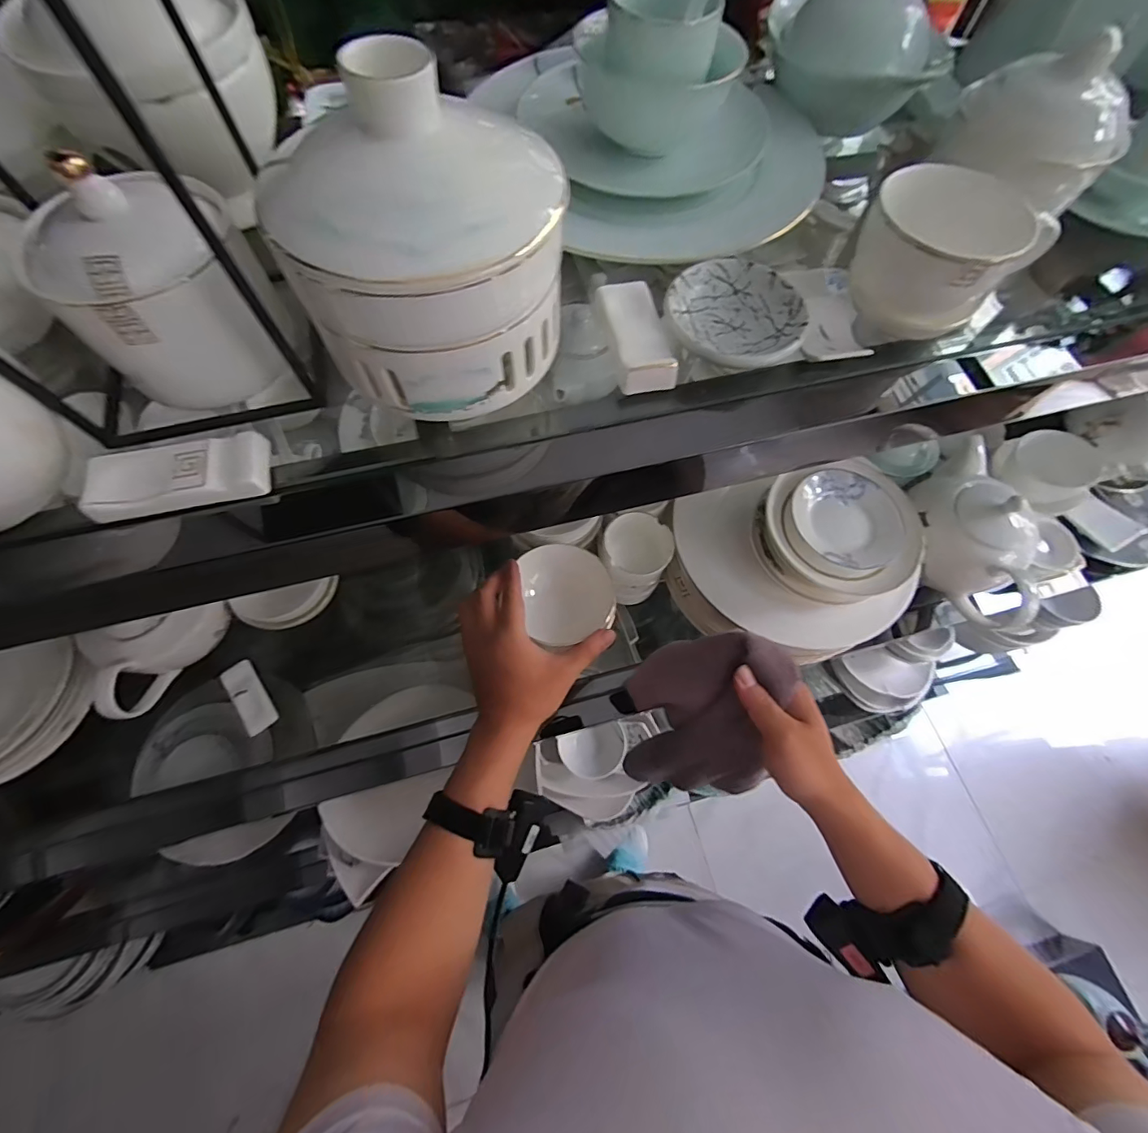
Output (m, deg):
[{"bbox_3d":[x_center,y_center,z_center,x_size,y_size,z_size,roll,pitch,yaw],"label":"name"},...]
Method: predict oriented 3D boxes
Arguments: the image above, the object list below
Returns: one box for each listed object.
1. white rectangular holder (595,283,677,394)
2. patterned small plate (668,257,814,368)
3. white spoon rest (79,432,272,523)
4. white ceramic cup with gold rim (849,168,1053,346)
[{"bbox_3d":[0.036,-0.141,0.297,0.034,0.017,0.074,-11,68,-7],"label":"white rectangular holder"},{"bbox_3d":[0.098,-0.157,0.301,0.078,0.016,0.075,1,67,-2],"label":"patterned small plate"},{"bbox_3d":[-0.207,-0.049,0.256,0.084,0.015,0.035,-10,68,-6],"label":"white spoon rest"},{"bbox_3d":[0.212,-0.183,0.288,0.083,0.064,0.082,-38,73,-16],"label":"white ceramic cup with gold rim"}]

